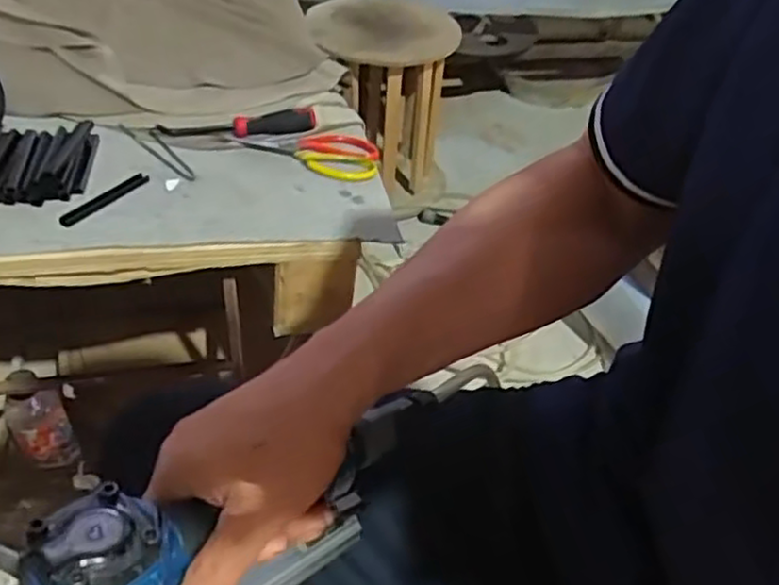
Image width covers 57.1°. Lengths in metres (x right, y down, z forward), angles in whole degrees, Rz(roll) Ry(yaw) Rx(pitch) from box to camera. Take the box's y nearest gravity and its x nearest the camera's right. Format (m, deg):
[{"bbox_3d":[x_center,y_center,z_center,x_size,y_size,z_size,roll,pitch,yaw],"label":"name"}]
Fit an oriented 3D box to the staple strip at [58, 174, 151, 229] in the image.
[{"bbox_3d":[-0.302,-0.100,0.761,0.016,0.006,0.111,27,47,19],"label":"staple strip"}]

